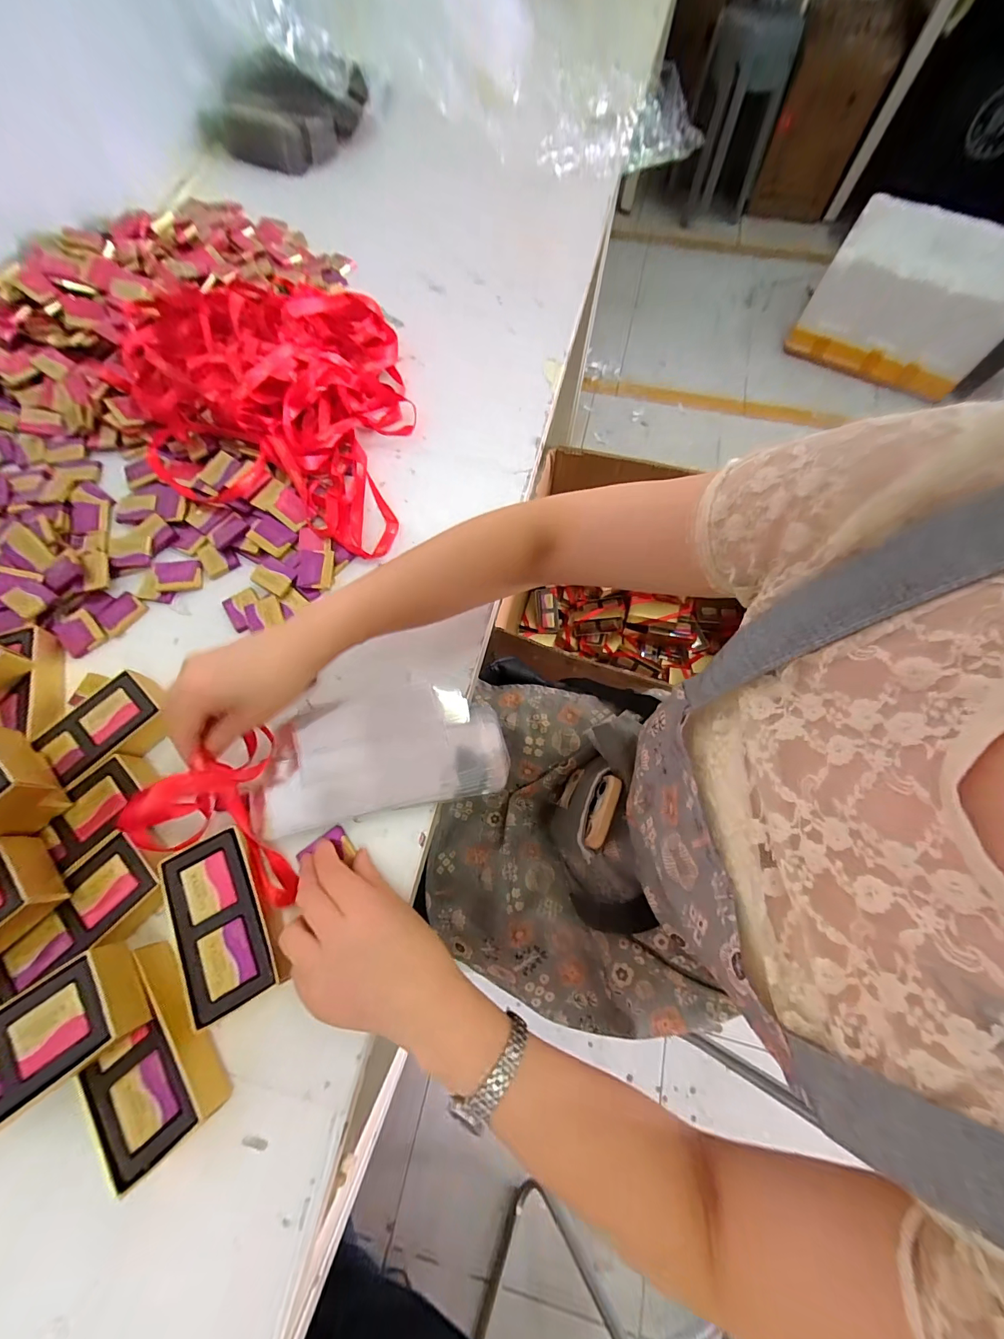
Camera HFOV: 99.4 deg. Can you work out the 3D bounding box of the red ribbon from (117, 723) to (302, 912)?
[{"bbox_3d":[-0.199,0.098,0.321,0.125,0.059,0.104,19,72,9],"label":"red ribbon"}]

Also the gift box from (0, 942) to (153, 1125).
[{"bbox_3d":[-0.286,0.229,0.259,0.115,0.038,0.058,-33,72,-12],"label":"gift box"}]

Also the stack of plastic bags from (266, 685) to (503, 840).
[{"bbox_3d":[-0.100,0.067,0.360,0.199,0.021,0.101,-10,69,-4],"label":"stack of plastic bags"}]

